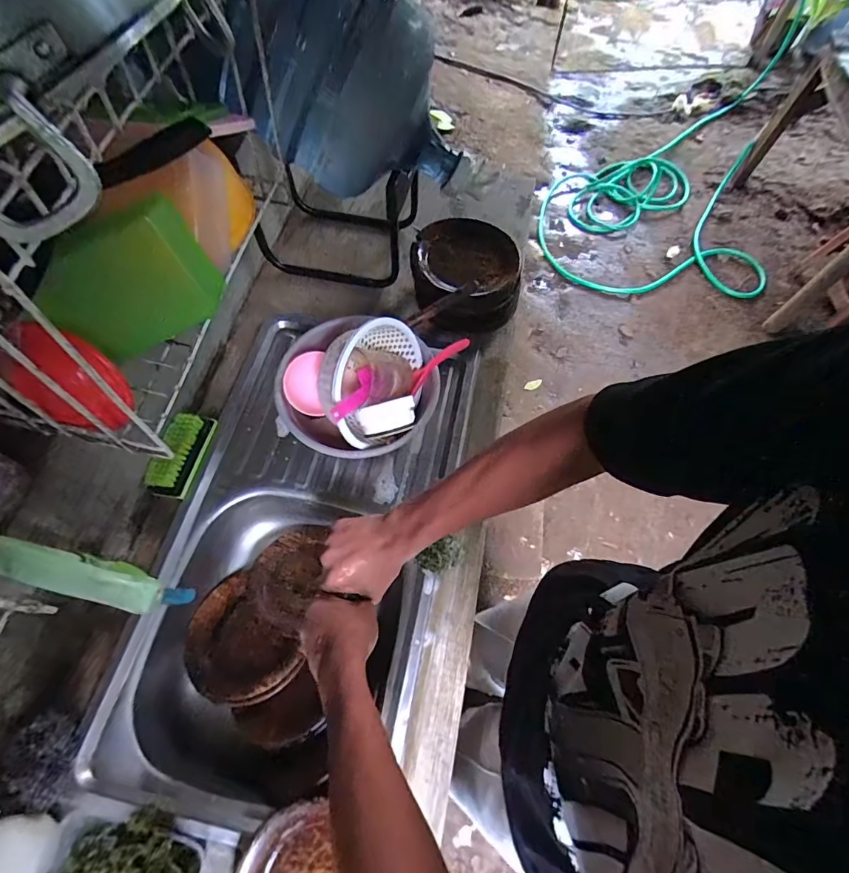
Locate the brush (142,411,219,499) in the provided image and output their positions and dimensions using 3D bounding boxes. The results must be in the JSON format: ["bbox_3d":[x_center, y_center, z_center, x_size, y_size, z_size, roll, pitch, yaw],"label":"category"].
[{"bbox_3d":[-0.382,0.026,0.696,0.048,0.044,0.135,10,65,3],"label":"brush"}]

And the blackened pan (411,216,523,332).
[{"bbox_3d":[0.076,-0.296,0.800,0.186,0.112,0.189,7,65,2],"label":"blackened pan"}]

